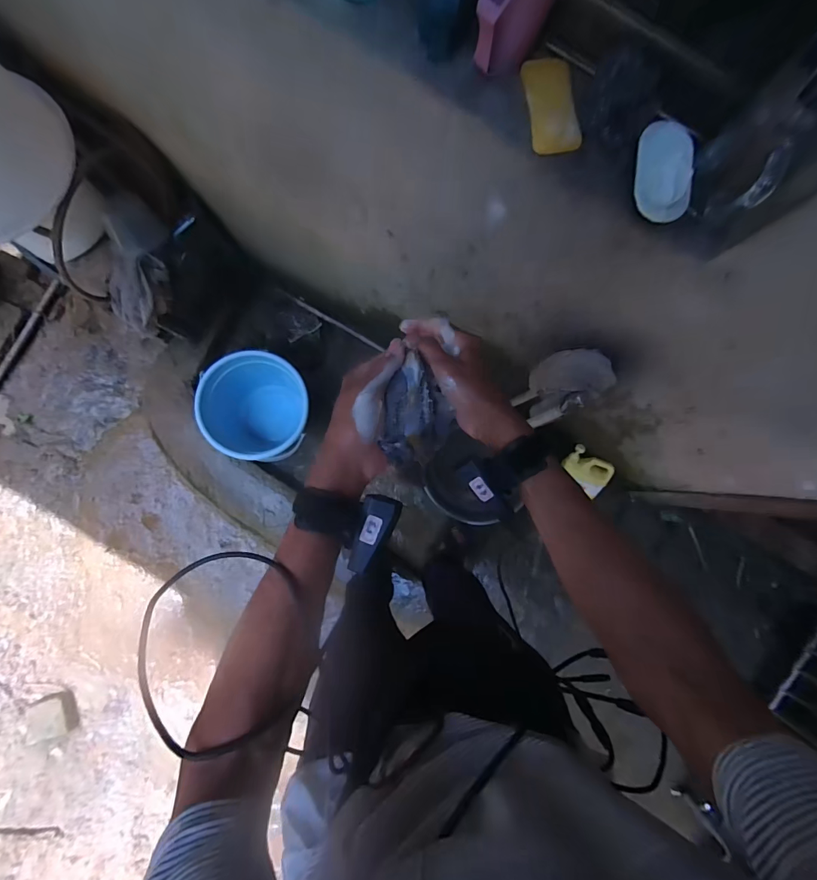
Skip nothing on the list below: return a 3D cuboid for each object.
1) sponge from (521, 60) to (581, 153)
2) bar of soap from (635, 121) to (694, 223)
[{"bbox_3d":[0.159,-0.377,0.458,0.050,0.014,0.107,-9,86,-5],"label":"sponge"},{"bbox_3d":[0.278,-0.296,0.444,0.056,0.017,0.112,5,85,-4],"label":"bar of soap"}]

